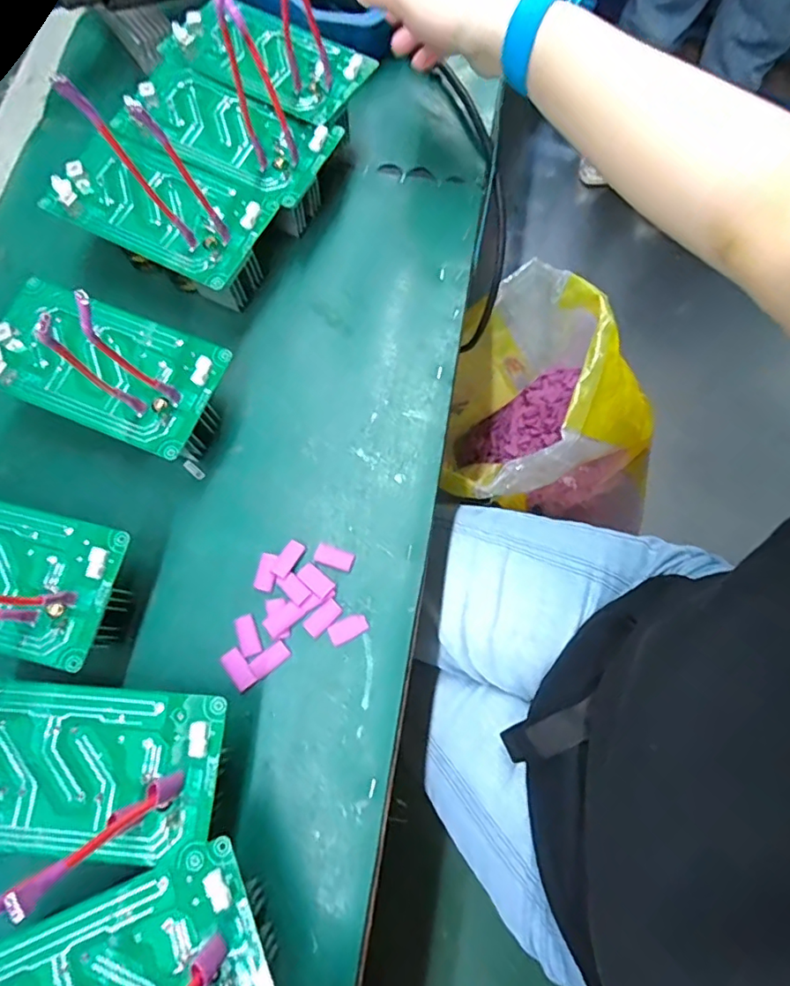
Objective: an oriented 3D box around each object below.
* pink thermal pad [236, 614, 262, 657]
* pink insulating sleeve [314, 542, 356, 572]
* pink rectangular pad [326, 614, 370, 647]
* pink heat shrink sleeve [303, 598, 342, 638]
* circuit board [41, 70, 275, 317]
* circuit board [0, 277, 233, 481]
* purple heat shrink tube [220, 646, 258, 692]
[{"bbox_3d":[-0.094,0.091,0.342,0.011,0.005,0.025,-20,74,-4],"label":"pink thermal pad"},{"bbox_3d":[-0.040,0.042,0.353,0.026,0.004,0.013,20,75,7],"label":"pink insulating sleeve"},{"bbox_3d":[-0.030,0.086,0.340,0.024,0.004,0.013,-27,75,-6],"label":"pink rectangular pad"},{"bbox_3d":[-0.046,0.080,0.341,0.025,0.004,0.012,-40,77,-9],"label":"pink heat shrink sleeve"},{"bbox_3d":[-0.163,-0.211,0.357,0.151,0.140,0.091,27,76,9],"label":"circuit board"},{"bbox_3d":[-0.188,-0.076,0.361,0.152,0.065,0.081,21,76,7],"label":"circuit board"},{"bbox_3d":[-0.098,0.111,0.336,0.013,0.005,0.025,-39,76,-9],"label":"purple heat shrink tube"}]

